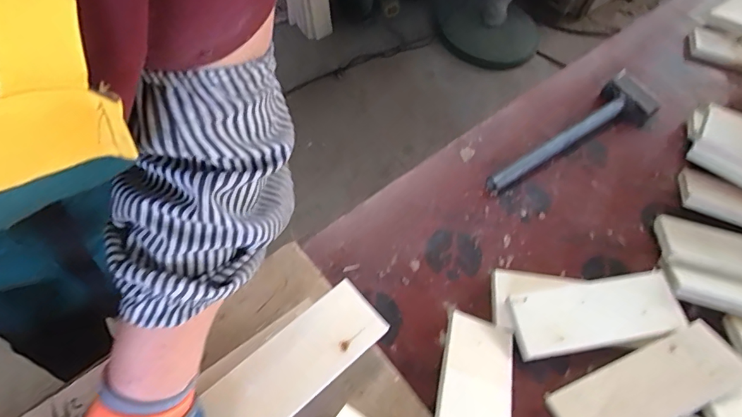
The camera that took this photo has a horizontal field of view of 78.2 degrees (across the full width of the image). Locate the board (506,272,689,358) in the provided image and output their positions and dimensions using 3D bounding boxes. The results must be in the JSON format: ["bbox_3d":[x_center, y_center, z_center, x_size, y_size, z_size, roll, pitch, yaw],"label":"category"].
[{"bbox_3d":[0.252,0.120,0.514,0.189,0.024,0.069,-6,61,-11],"label":"board"}]

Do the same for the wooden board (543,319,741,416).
[{"bbox_3d":[0.290,0.188,0.483,0.198,0.013,0.080,-22,47,-12],"label":"wooden board"}]

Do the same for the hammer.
[{"bbox_3d":[0.291,-0.096,0.649,0.298,0.046,0.081,-32,67,-22],"label":"hammer"}]

